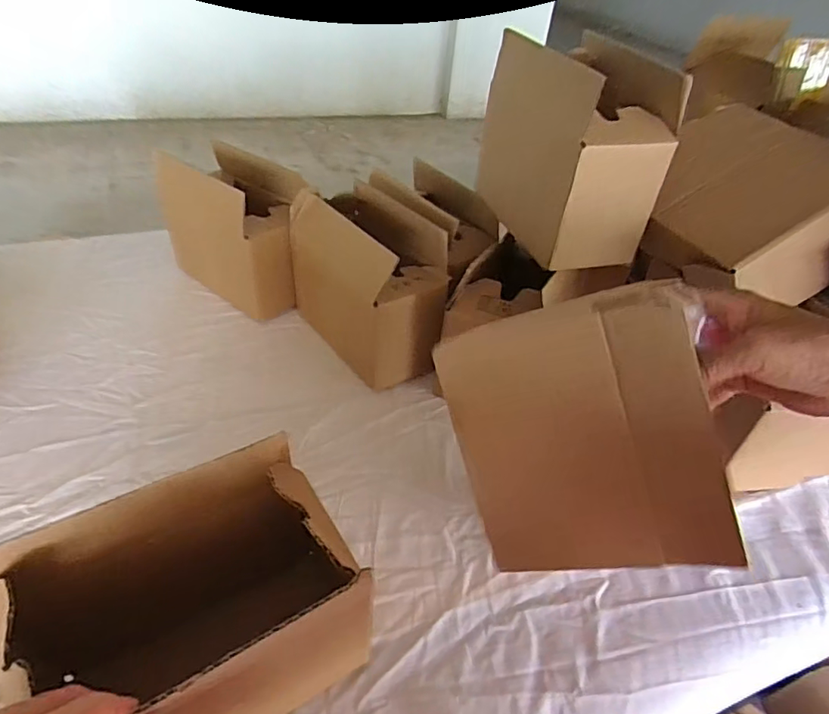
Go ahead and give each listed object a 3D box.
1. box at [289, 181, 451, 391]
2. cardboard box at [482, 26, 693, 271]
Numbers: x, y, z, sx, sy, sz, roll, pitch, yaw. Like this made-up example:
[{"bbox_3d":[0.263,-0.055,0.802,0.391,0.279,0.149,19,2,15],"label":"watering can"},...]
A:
[{"bbox_3d":[-0.052,-0.081,0.595,0.101,0.147,0.187,-26,51,-31],"label":"box"},{"bbox_3d":[0.138,-0.190,0.494,0.089,0.146,0.165,-11,43,-18],"label":"cardboard box"}]

